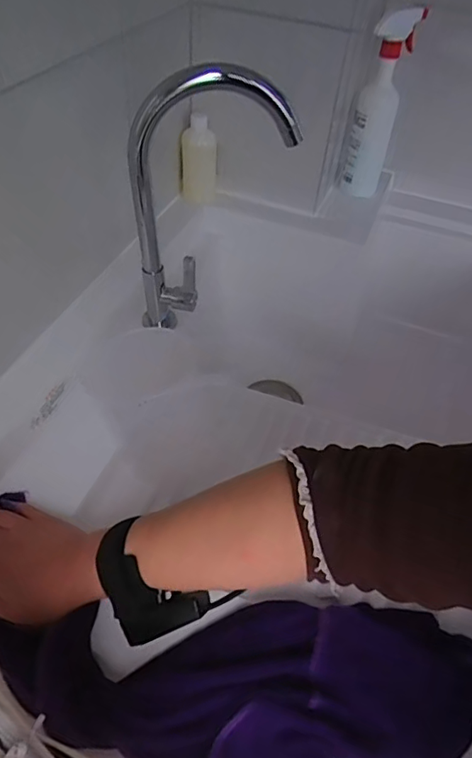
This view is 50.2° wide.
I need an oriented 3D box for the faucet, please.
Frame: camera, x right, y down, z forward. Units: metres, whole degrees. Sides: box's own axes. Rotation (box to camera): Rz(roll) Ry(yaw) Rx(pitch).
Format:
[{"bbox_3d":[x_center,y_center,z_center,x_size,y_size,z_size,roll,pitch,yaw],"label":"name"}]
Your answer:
[{"bbox_3d":[-0.034,-0.193,0.605,0.182,0.309,0.080,11,50,4],"label":"faucet"}]

